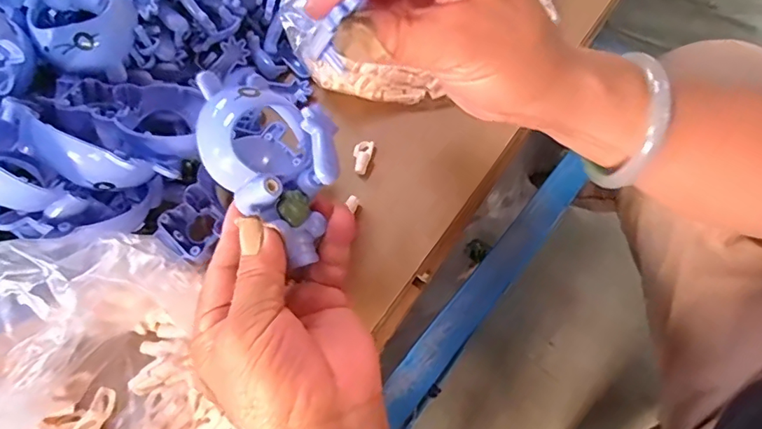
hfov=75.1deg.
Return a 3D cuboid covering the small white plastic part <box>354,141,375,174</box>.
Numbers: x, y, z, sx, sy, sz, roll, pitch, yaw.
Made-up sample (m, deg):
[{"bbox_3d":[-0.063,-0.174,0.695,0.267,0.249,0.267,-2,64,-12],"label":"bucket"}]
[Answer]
[{"bbox_3d":[-0.012,-0.039,0.322,0.012,0.009,0.025,6,64,7],"label":"small white plastic part"}]

